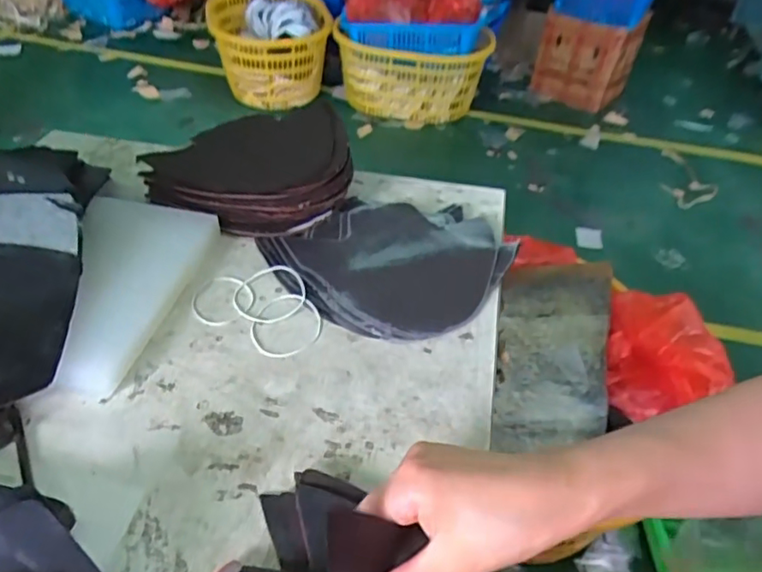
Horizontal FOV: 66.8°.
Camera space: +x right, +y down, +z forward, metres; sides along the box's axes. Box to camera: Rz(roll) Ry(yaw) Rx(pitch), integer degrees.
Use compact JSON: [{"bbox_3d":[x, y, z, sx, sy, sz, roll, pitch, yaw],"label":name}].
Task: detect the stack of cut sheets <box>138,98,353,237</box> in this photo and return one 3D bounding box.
[{"bbox_3d":[-0.125,-0.130,0.597,0.197,0.055,0.179,6,42,5],"label":"stack of cut sheets"}]

